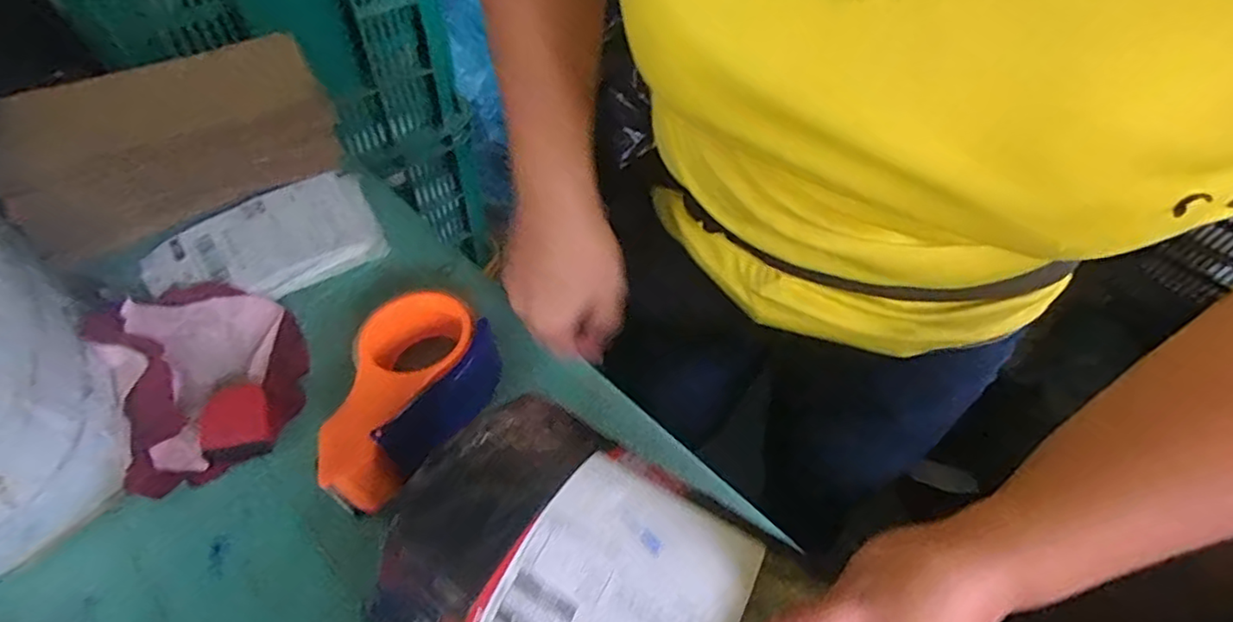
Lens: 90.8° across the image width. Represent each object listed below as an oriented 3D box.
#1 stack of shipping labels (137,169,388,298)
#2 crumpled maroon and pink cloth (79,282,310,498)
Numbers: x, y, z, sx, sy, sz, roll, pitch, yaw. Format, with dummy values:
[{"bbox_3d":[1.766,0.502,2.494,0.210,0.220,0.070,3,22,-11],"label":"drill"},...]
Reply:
[{"bbox_3d":[-0.310,-0.062,0.537,0.185,0.016,0.118,-29,59,-23],"label":"stack of shipping labels"},{"bbox_3d":[-0.304,0.040,0.457,0.119,0.062,0.159,-20,56,-17],"label":"crumpled maroon and pink cloth"}]

